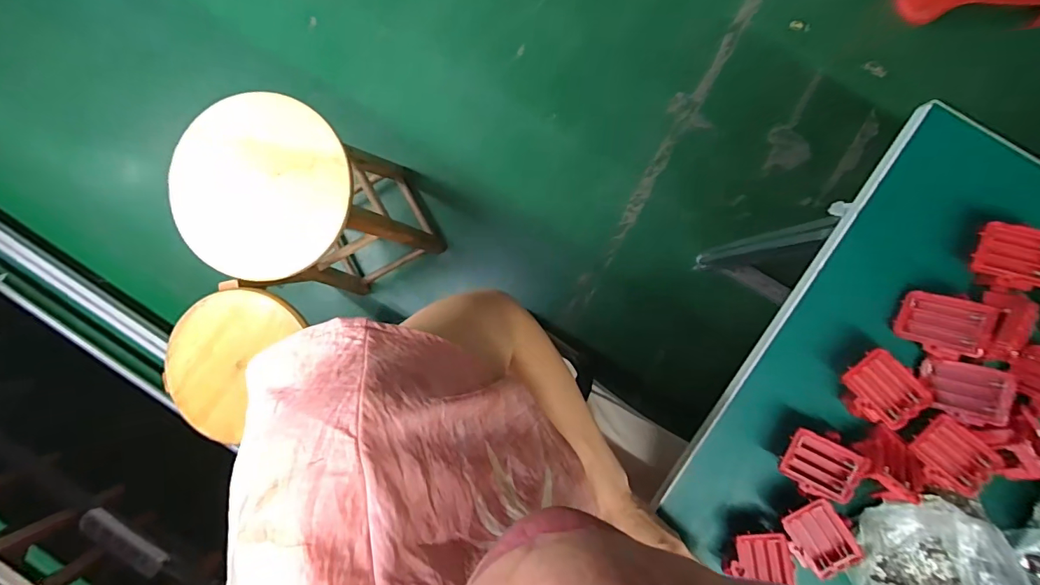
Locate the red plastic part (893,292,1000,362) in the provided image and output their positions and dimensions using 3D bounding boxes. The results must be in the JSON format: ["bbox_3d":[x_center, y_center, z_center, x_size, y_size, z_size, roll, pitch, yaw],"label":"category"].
[{"bbox_3d":[0.394,0.030,0.428,0.016,0.066,0.055,18,92,-38],"label":"red plastic part"}]

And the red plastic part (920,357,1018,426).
[{"bbox_3d":[0.413,0.091,0.426,0.013,0.064,0.053,-12,108,-27],"label":"red plastic part"}]

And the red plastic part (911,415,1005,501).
[{"bbox_3d":[0.404,0.154,0.426,0.068,0.013,0.051,41,92,2],"label":"red plastic part"}]

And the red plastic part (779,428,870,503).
[{"bbox_3d":[0.289,0.166,0.441,0.065,0.022,0.061,21,93,11],"label":"red plastic part"}]

